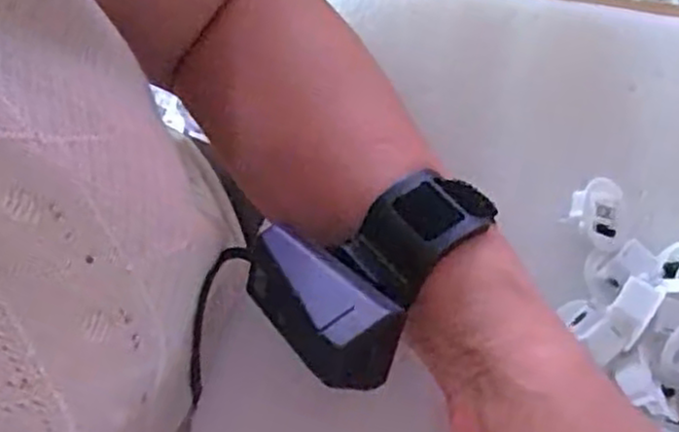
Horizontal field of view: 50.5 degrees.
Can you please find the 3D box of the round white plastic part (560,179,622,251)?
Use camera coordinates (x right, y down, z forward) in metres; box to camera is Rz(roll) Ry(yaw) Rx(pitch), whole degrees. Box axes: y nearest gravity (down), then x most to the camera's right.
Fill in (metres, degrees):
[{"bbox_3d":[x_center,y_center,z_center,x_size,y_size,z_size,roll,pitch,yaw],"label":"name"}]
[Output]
[{"bbox_3d":[0.116,-0.001,0.324,0.023,0.013,0.029,20,70,7],"label":"round white plastic part"}]

